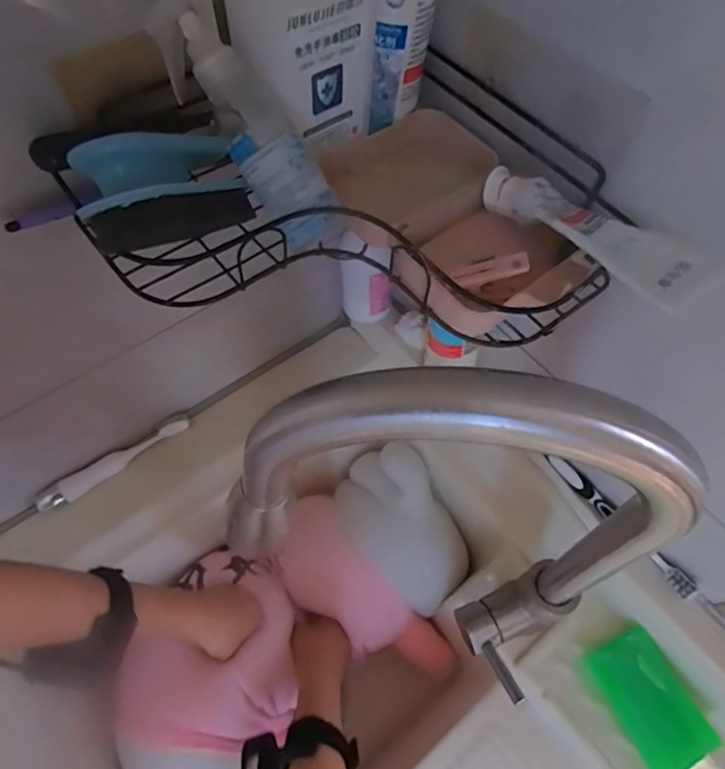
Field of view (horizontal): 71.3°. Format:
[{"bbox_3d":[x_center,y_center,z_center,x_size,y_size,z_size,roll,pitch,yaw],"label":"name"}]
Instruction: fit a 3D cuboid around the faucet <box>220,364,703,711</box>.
[{"bbox_3d":[0.042,0.103,0.318,0.235,0.350,0.072,19,61,10],"label":"faucet"}]

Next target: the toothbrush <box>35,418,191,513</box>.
[{"bbox_3d":[-0.277,0.084,0.568,0.172,0.020,0.021,-35,66,-19],"label":"toothbrush"}]

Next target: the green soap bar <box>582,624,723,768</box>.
[{"bbox_3d":[0.263,0.290,0.464,0.066,0.022,0.105,-33,63,7],"label":"green soap bar"}]

